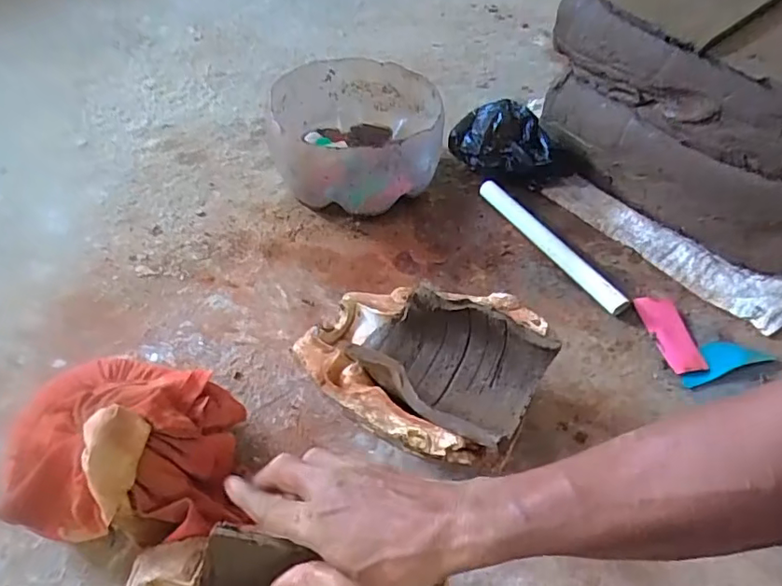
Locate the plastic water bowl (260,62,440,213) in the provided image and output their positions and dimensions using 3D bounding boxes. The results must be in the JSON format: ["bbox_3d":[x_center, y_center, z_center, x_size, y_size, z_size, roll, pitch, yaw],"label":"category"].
[{"bbox_3d":[-0.050,-0.221,0.792,0.232,0.129,0.242,1,49,-1],"label":"plastic water bowl"}]

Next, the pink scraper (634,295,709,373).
[{"bbox_3d":[0.330,0.047,0.652,0.049,0.008,0.106,-2,49,-4],"label":"pink scraper"}]

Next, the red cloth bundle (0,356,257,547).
[{"bbox_3d":[-0.223,0.125,0.482,0.195,0.118,0.159,5,49,2],"label":"red cloth bundle"}]

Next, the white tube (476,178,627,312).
[{"bbox_3d":[0.210,-0.068,0.733,0.023,0.024,0.265,-24,54,-21],"label":"white tube"}]

